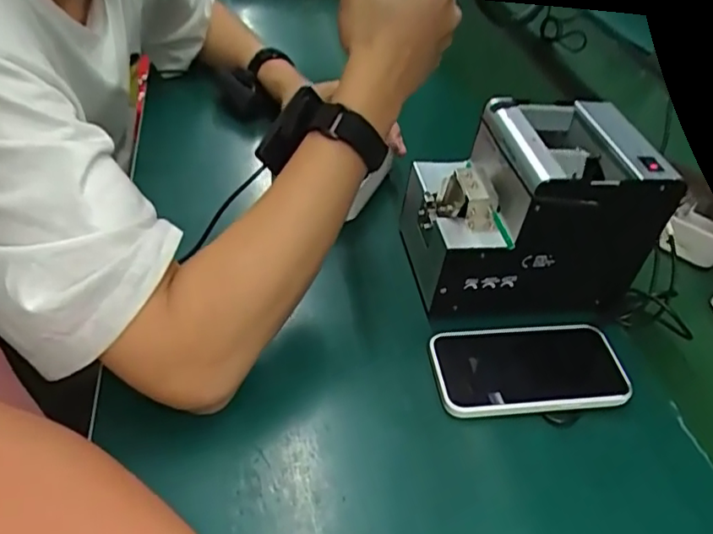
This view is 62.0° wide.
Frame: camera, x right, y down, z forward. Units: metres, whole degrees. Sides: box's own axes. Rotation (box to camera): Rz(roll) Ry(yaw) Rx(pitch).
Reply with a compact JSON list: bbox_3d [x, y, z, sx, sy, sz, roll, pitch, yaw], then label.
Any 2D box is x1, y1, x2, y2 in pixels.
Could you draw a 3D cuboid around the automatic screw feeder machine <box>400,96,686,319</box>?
[{"bbox_3d":[0.142,-0.050,0.524,0.176,0.154,0.128,-2,42,-11],"label":"automatic screw feeder machine"}]

